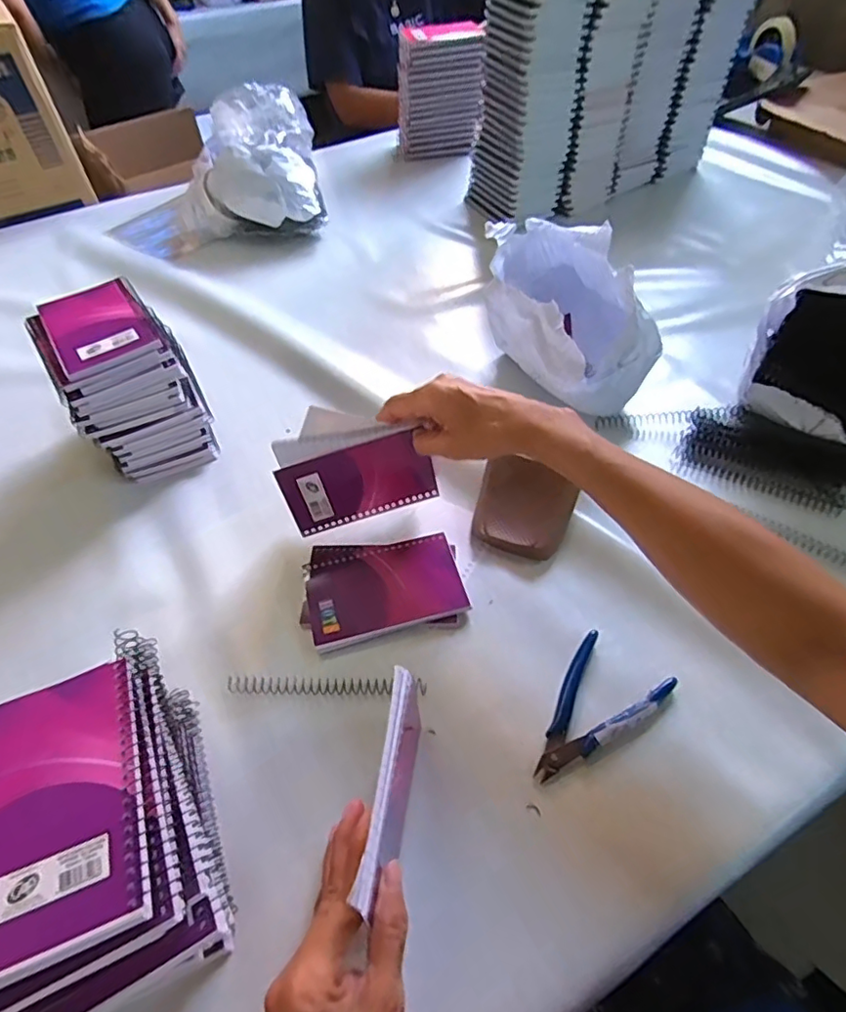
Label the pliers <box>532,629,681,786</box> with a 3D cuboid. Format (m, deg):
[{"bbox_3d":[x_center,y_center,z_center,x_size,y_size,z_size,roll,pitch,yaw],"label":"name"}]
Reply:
[{"bbox_3d":[0.124,0.150,0.408,0.069,0.012,0.116,31,59,25],"label":"pliers"}]

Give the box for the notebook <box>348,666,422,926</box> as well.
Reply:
[{"bbox_3d":[-0.018,0.171,0.348,0.013,0.099,0.128,4,51,7],"label":"notebook"}]

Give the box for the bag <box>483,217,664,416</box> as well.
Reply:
[{"bbox_3d":[0.151,-0.203,0.609,0.139,0.144,0.209,-23,53,-14],"label":"bag"}]

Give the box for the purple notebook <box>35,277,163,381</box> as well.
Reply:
[{"bbox_3d":[-0.297,-0.168,0.523,0.084,0.010,0.132,-28,54,-20],"label":"purple notebook"}]

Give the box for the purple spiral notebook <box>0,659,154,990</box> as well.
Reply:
[{"bbox_3d":[-0.184,0.148,0.282,0.083,0.007,0.132,-20,53,-13],"label":"purple spiral notebook"}]

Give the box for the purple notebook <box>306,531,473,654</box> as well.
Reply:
[{"bbox_3d":[-0.033,0.067,0.485,0.128,0.008,0.085,-15,52,-8],"label":"purple notebook"}]

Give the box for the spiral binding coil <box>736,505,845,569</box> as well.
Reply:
[{"bbox_3d":[0.351,0.037,0.492,0.147,0.011,0.014,31,59,25],"label":"spiral binding coil"}]

